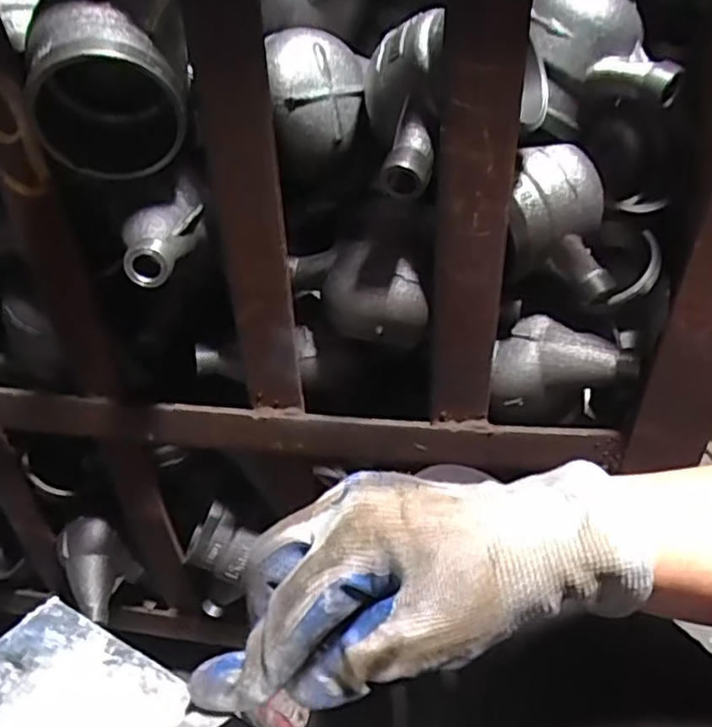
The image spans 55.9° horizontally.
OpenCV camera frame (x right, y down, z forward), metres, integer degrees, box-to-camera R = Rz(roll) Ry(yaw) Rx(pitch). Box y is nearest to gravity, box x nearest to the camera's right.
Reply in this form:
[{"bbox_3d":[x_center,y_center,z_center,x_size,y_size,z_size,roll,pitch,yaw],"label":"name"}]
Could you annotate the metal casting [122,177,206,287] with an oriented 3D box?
[{"bbox_3d":[-0.114,-0.072,0.386,0.036,0.033,0.065,10,53,15],"label":"metal casting"}]

